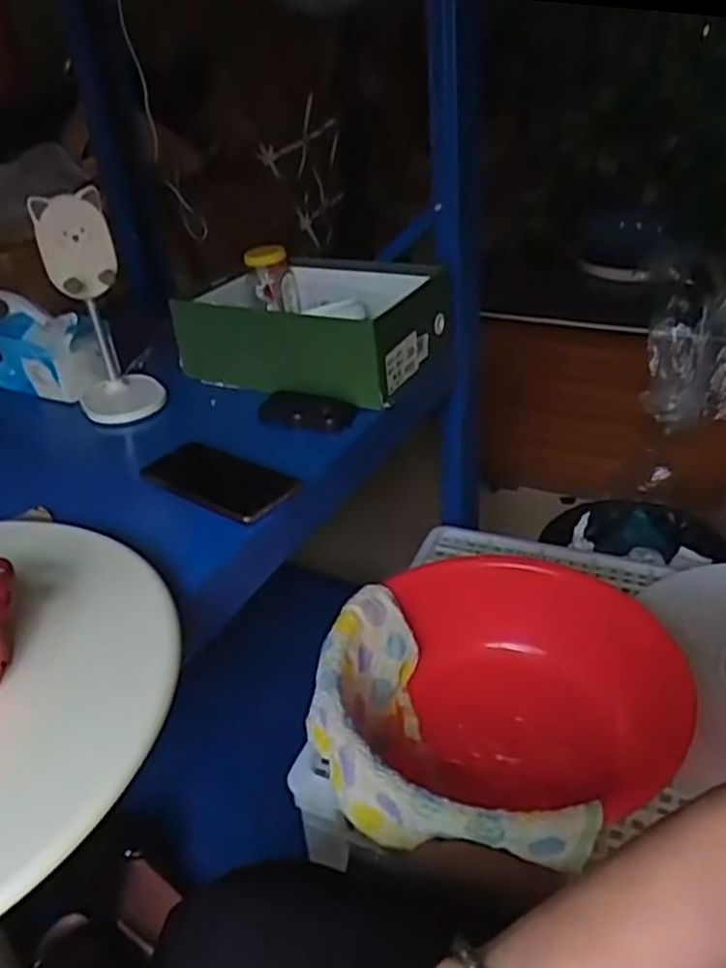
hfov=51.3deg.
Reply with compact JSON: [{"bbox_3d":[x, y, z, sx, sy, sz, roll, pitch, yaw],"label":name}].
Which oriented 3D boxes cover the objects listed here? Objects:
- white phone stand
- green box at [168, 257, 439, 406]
[{"bbox_3d":[-0.314,-0.206,0.888,0.083,0.248,0.103,-14,33,-13],"label":"white phone stand"},{"bbox_3d":[-0.063,-0.213,0.992,0.299,0.104,0.235,14,37,27],"label":"green box"}]

